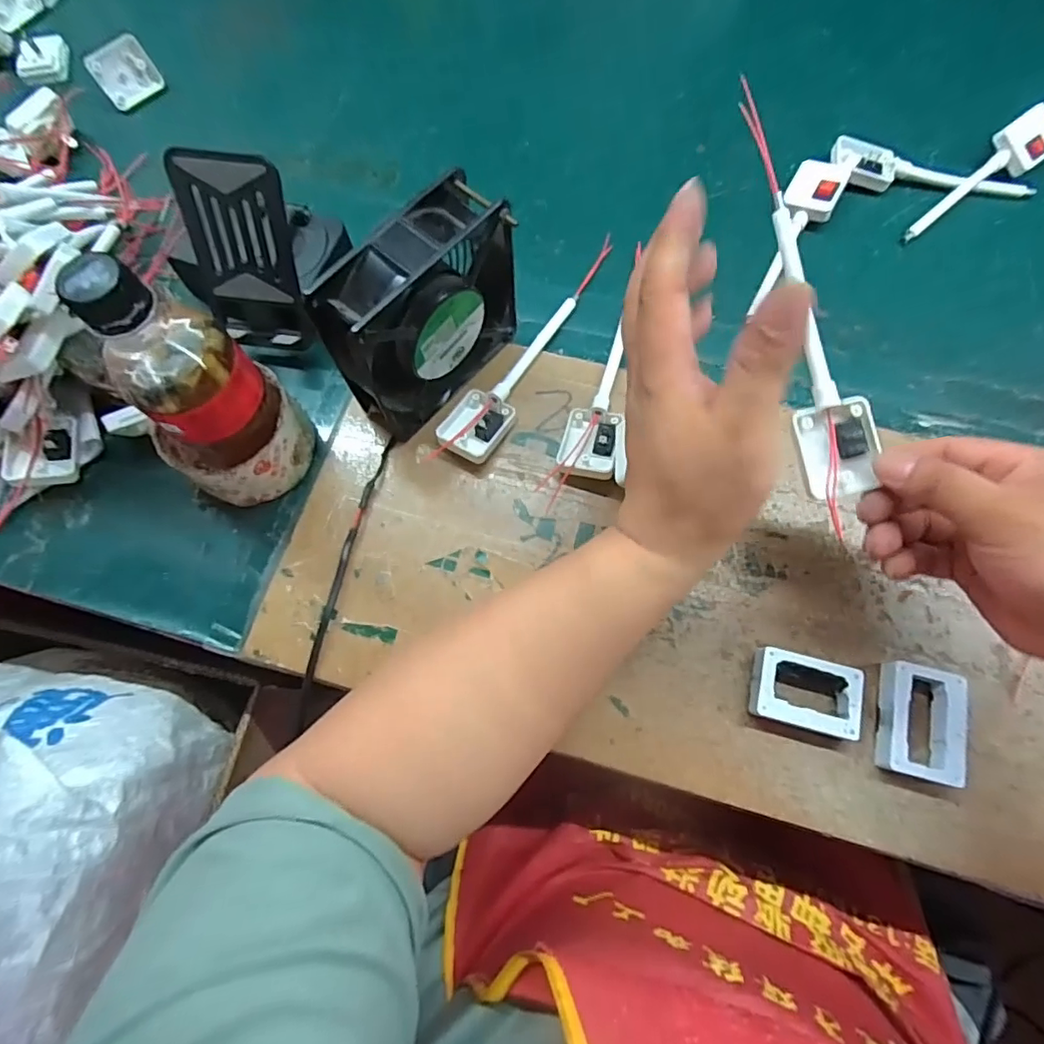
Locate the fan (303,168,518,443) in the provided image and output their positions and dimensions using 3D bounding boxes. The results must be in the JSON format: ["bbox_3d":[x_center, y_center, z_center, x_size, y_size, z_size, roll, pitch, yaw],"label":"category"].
[{"bbox_3d":[-0.059,-0.125,0.344,0.041,0.120,0.126,40,77,13],"label":"fan"}]

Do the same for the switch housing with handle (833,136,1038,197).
[{"bbox_3d":[0.330,-0.282,0.444,0.156,0.017,0.040,7,72,4],"label":"switch housing with handle"}]

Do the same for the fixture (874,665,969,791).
[{"bbox_3d":[0.229,0.115,0.318,0.042,0.018,0.061,13,73,5],"label":"fixture"}]

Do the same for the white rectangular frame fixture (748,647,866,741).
[{"bbox_3d":[0.164,0.099,0.321,0.057,0.017,0.041,14,73,6],"label":"white rectangular frame fixture"}]

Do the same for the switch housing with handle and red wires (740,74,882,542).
[{"bbox_3d":[0.156,-0.082,0.288,0.034,0.012,0.167,-12,91,-3],"label":"switch housing with handle and red wires"}]

